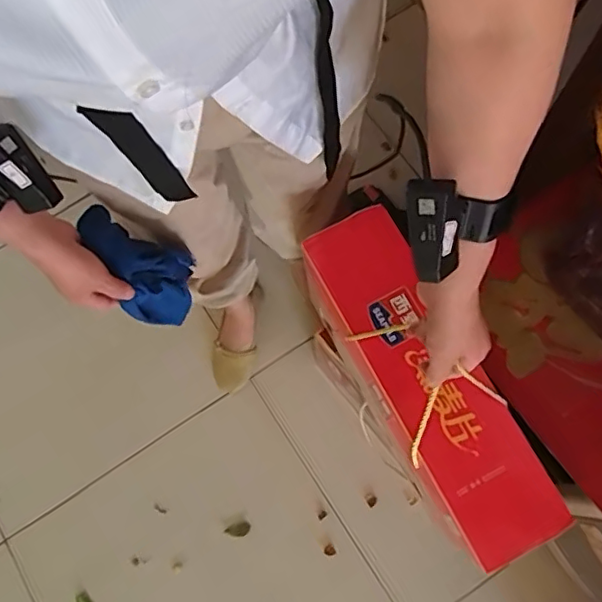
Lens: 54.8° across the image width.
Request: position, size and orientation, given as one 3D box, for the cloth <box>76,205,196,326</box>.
[{"bbox_3d":[-0.187,-0.048,0.710,0.091,0.181,0.105,-29,72,-8],"label":"cloth"}]

